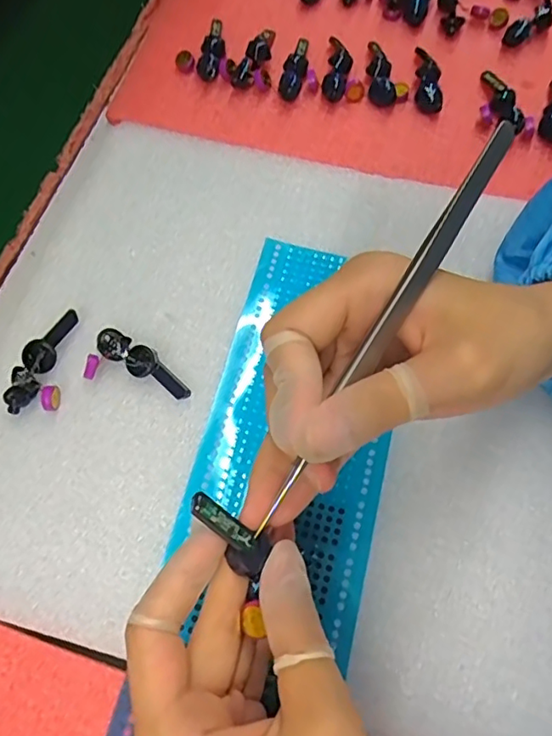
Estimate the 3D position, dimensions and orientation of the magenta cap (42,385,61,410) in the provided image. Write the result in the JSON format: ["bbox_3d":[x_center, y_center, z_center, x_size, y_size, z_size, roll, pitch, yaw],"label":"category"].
[{"bbox_3d":[-0.106,0.014,0.271,0.007,0.008,0.012,2,67,2],"label":"magenta cap"}]

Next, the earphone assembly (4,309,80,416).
[{"bbox_3d":[-0.113,-0.004,0.276,0.012,0.014,0.055,18,69,8],"label":"earphone assembly"}]

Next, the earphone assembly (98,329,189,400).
[{"bbox_3d":[-0.063,-0.002,0.275,0.051,0.014,0.014,28,71,12],"label":"earphone assembly"}]

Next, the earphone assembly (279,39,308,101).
[{"bbox_3d":[0.012,-0.188,0.352,0.014,0.011,0.051,11,68,5],"label":"earphone assembly"}]

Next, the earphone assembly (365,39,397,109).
[{"bbox_3d":[0.063,-0.182,0.352,0.015,0.012,0.048,-2,67,0],"label":"earphone assembly"}]

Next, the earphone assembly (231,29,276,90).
[{"bbox_3d":[-0.012,-0.196,0.355,0.016,0.014,0.053,17,69,8],"label":"earphone assembly"}]

